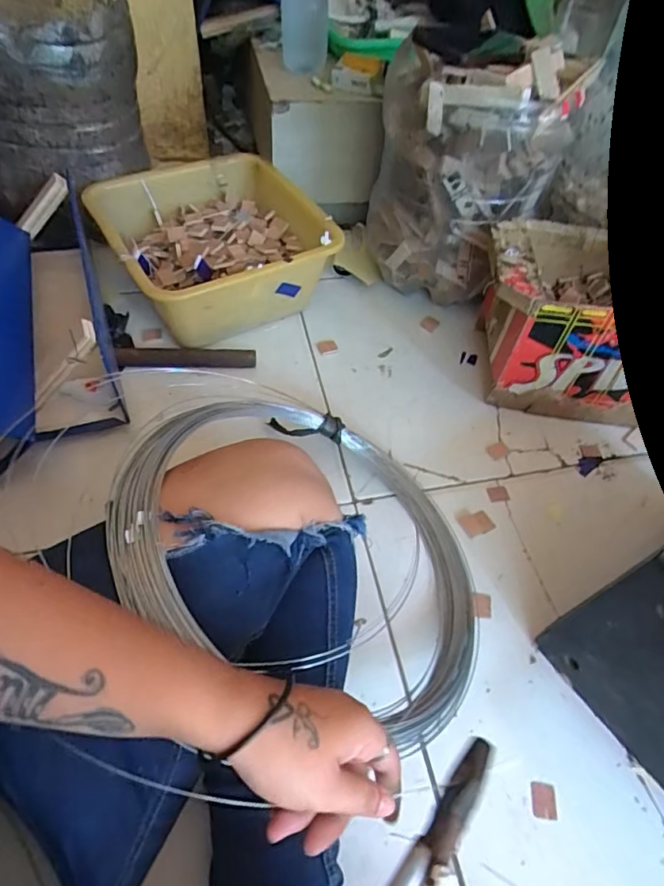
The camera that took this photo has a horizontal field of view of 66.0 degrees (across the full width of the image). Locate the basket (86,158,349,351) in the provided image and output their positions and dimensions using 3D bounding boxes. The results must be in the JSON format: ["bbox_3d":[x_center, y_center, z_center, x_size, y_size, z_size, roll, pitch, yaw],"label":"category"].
[{"bbox_3d":[-0.160,-0.267,0.723,0.270,0.129,0.267,-26,60,-22],"label":"basket"}]

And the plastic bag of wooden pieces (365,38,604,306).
[{"bbox_3d":[0.170,-0.339,0.703,0.231,0.297,0.156,10,54,2],"label":"plastic bag of wooden pieces"}]

